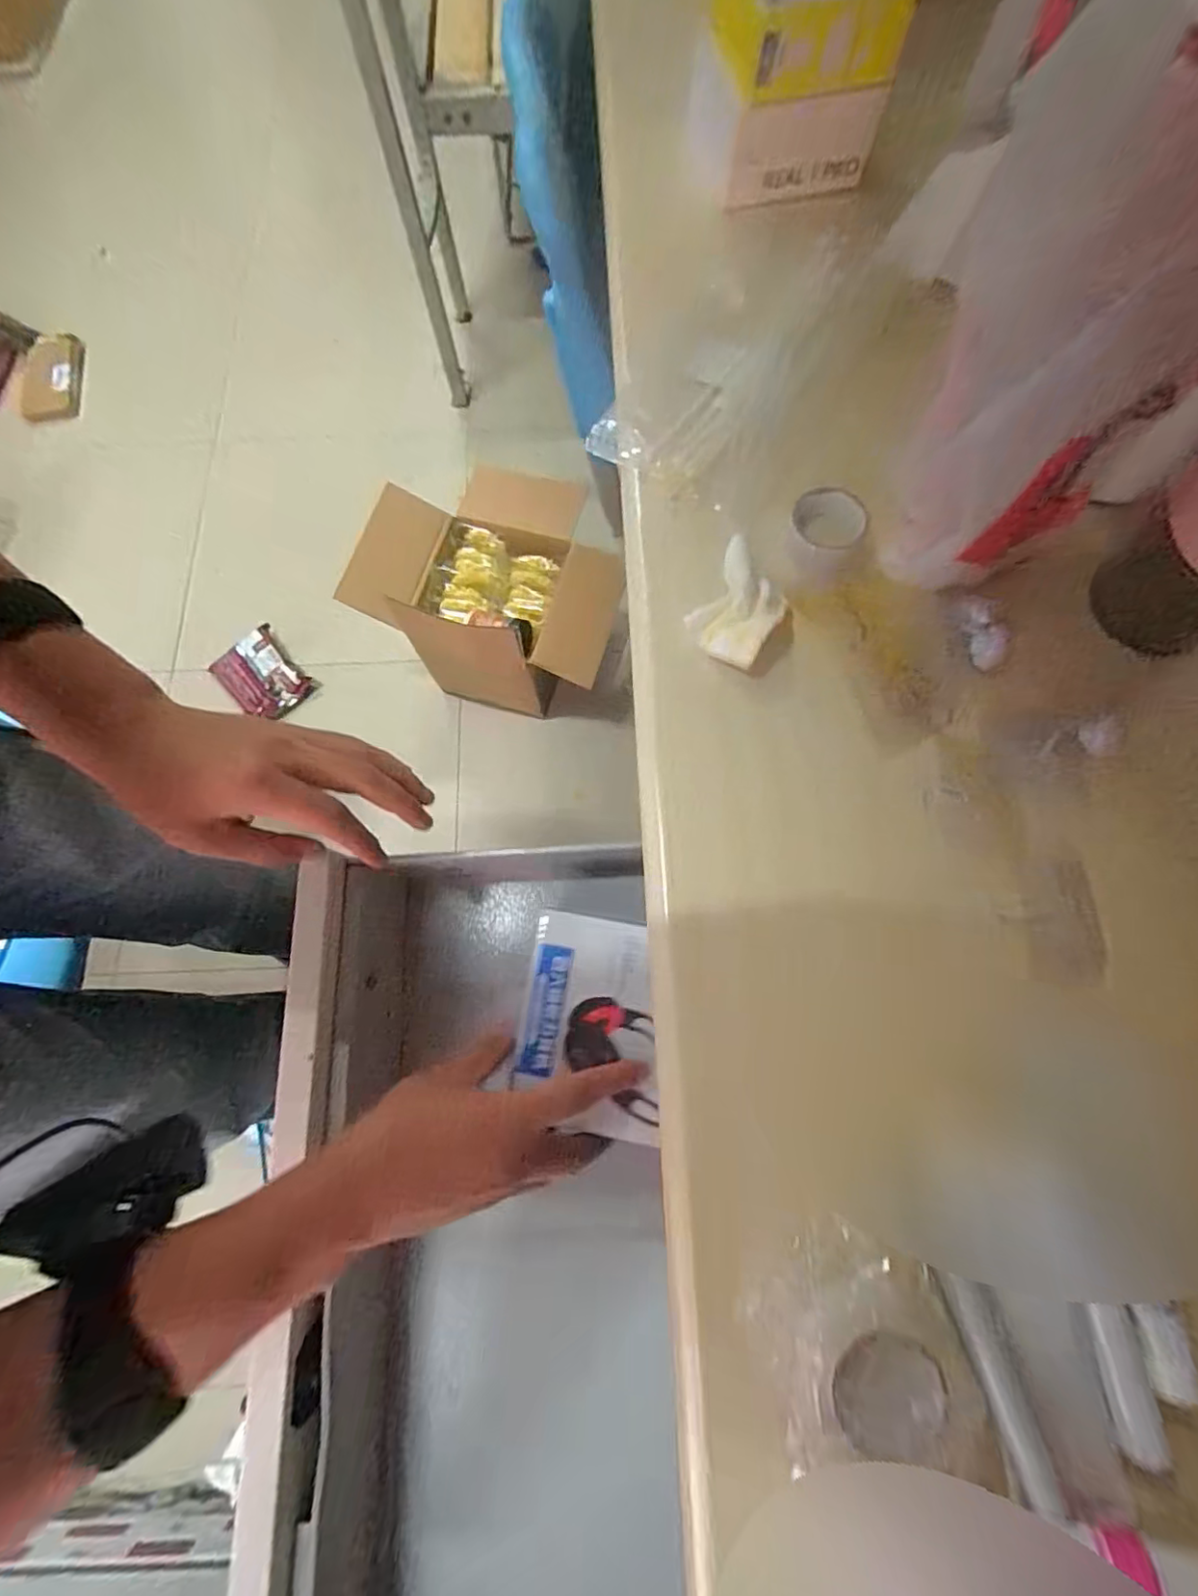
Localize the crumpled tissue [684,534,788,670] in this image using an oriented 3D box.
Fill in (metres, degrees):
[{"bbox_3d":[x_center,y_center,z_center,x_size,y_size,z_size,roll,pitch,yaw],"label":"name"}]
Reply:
[{"bbox_3d":[0.078,-0.106,0.308,0.043,0.018,0.061,29,77,9],"label":"crumpled tissue"}]

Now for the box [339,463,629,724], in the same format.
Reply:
[{"bbox_3d":[-0.163,-0.358,0.990,0.347,0.327,0.320,11,75,4],"label":"box"}]

